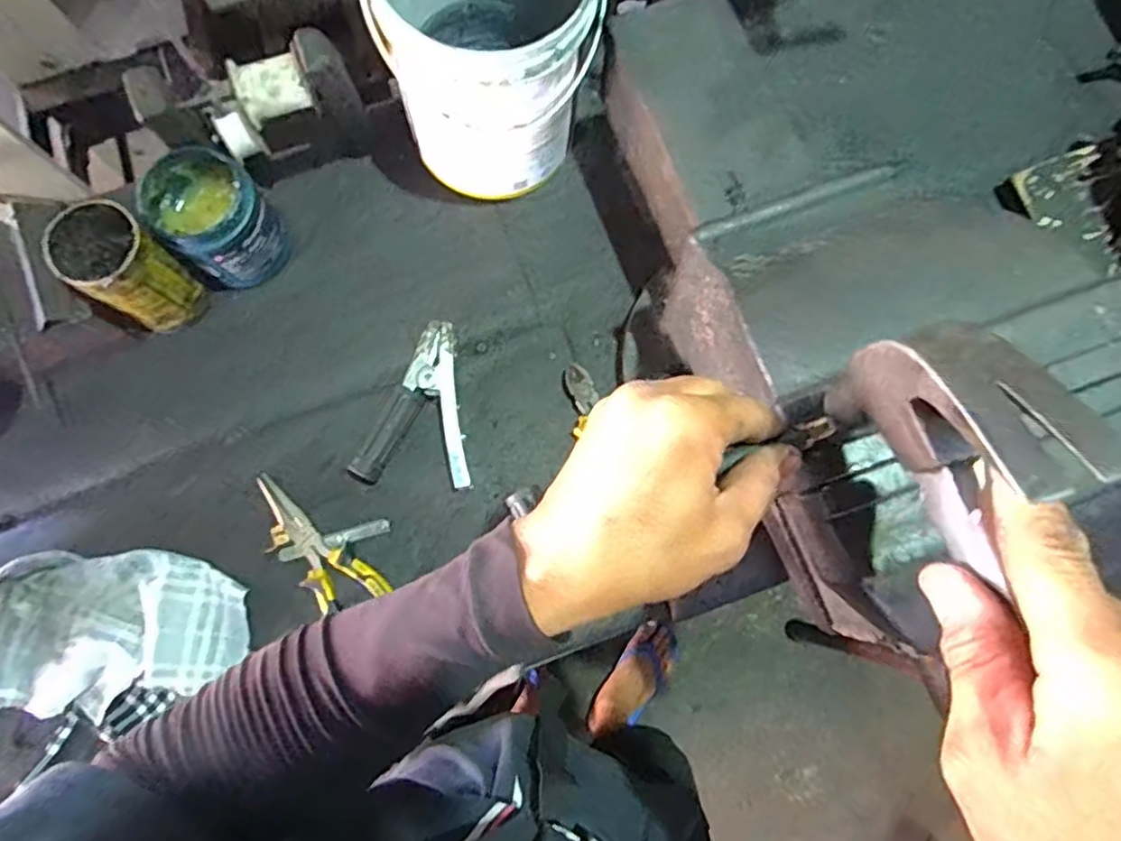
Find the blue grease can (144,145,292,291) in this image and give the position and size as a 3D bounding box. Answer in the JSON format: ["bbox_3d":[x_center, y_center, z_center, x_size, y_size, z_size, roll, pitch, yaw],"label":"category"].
[{"bbox_3d":[-0.311,-0.178,0.590,0.090,0.102,0.088,0,77,1],"label":"blue grease can"}]

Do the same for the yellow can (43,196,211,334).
[{"bbox_3d":[-0.377,-0.131,0.575,0.078,0.112,0.074,41,81,9],"label":"yellow can"}]

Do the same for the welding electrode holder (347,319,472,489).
[{"bbox_3d":[-0.136,-0.014,0.590,0.097,0.028,0.146,-3,77,0],"label":"welding electrode holder"}]

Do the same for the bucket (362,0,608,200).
[{"bbox_3d":[-0.060,-0.317,0.564,0.169,0.213,0.174,0,77,1],"label":"bucket"}]

